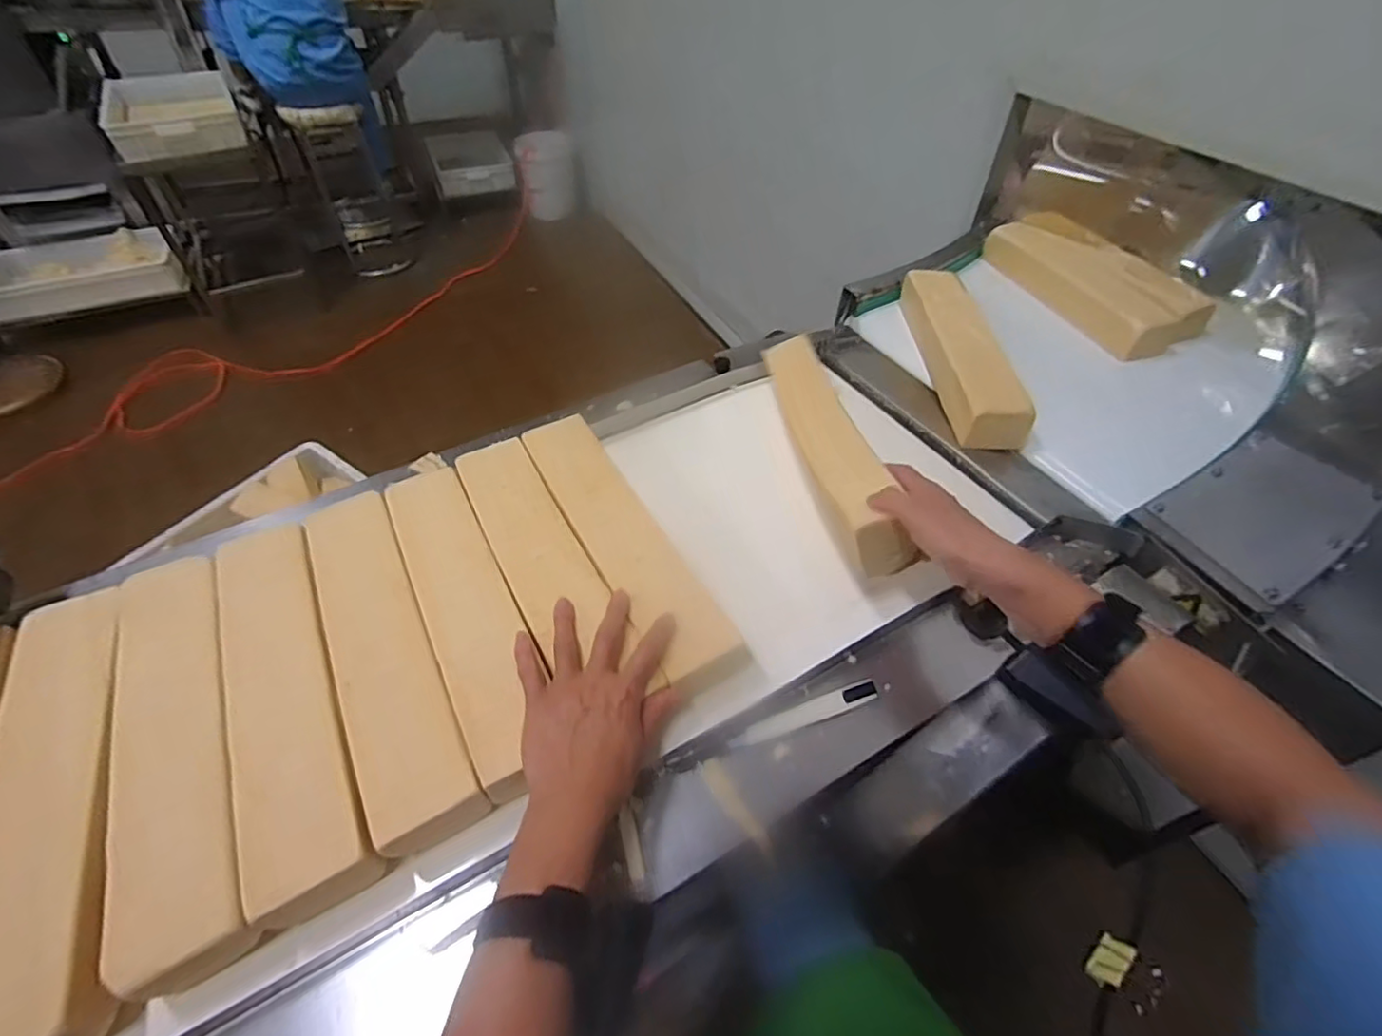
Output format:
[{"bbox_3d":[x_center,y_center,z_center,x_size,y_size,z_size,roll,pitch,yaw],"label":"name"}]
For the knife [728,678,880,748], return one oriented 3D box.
[{"bbox_3d":[0.100,0.171,0.523,0.137,0.007,0.020,-16,50,-14],"label":"knife"}]

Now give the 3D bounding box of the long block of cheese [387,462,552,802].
[{"bbox_3d":[-0.211,0.085,0.566,0.081,0.052,0.347,-19,55,-18],"label":"long block of cheese"}]

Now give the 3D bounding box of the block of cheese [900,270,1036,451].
[{"bbox_3d":[0.377,-0.232,0.853,0.077,0.080,0.353,-1,48,-1],"label":"block of cheese"}]

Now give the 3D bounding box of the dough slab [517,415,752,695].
[{"bbox_3d":[-0.072,0.016,0.617,0.084,0.037,0.359,-25,58,-22],"label":"dough slab"}]

